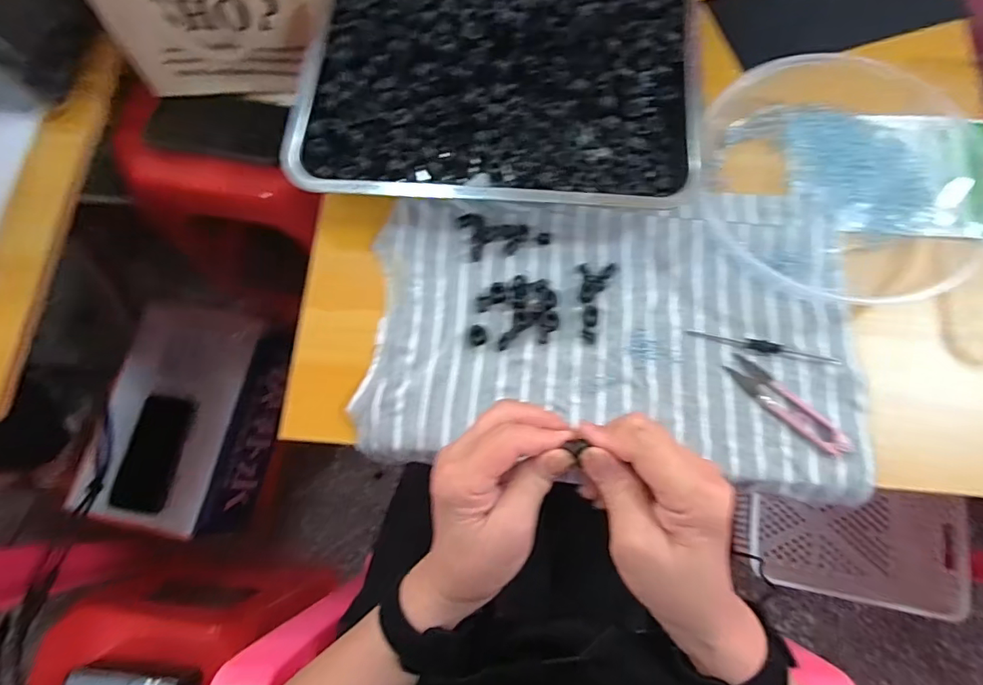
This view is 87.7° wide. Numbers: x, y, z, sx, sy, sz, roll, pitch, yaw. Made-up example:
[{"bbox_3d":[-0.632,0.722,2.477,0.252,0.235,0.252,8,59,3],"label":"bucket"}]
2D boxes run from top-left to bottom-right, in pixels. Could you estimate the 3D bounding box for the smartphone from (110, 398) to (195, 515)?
[{"bbox_3d":[-0.502,0.165,0.761,0.093,0.014,0.166,8,77,10],"label":"smartphone"}]

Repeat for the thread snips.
[{"bbox_3d":[0.228,0.049,0.395,0.102,0.006,0.023,43,80,12],"label":"thread snips"}]

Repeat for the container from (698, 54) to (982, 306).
[{"bbox_3d":[0.305,-0.142,0.434,0.239,0.033,0.210,7,75,4],"label":"container"}]

